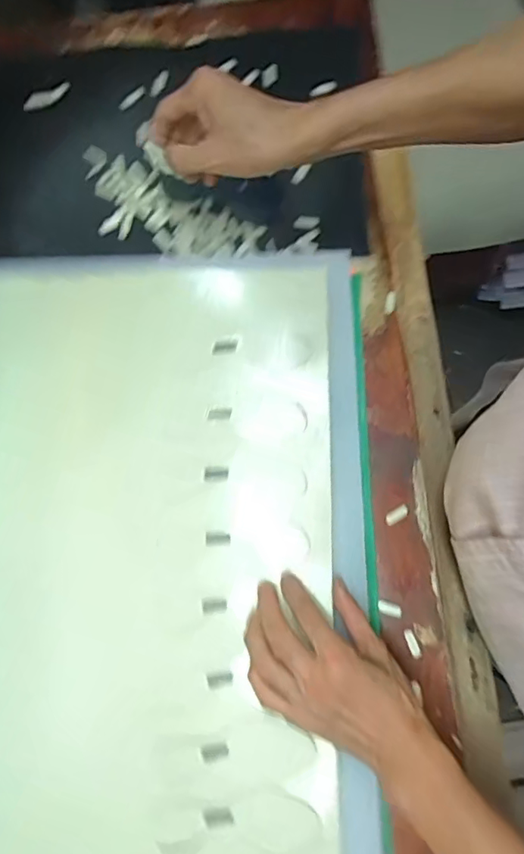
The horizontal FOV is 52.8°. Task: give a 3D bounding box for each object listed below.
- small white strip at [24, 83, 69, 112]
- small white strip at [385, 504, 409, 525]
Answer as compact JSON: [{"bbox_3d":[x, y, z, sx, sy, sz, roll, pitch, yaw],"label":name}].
[{"bbox_3d":[-0.251,-0.384,0.617,0.058,0.013,0.019,-18,78,-3],"label":"small white strip"},{"bbox_3d":[0.129,0.084,0.503,0.025,0.004,0.011,-33,79,-6],"label":"small white strip"}]

